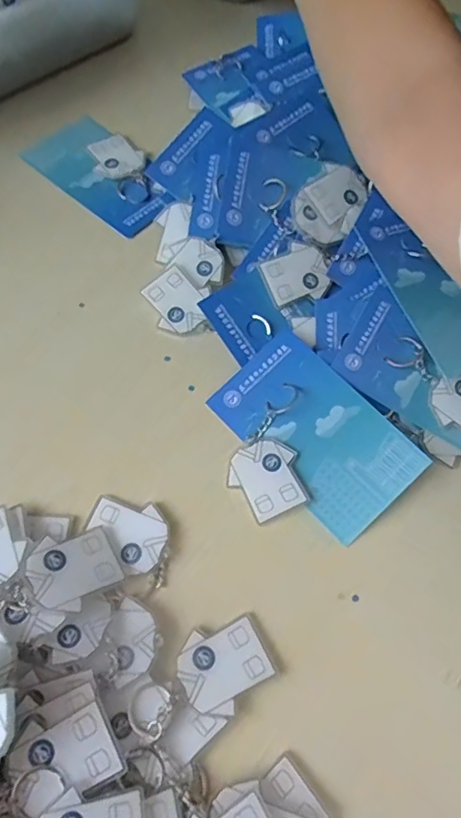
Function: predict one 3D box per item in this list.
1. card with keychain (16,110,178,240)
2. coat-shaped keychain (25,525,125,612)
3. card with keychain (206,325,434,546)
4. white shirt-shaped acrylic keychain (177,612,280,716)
[{"bbox_3d":[-0.108,-0.207,0.470,0.152,0.012,0.080,42,67,15],"label":"card with keychain"},{"bbox_3d":[-0.089,0.090,0.309,0.051,0.004,0.043,-22,63,-34],"label":"coat-shaped keychain"},{"bbox_3d":[0.048,0.021,0.358,0.136,0.022,0.105,41,67,14],"label":"card with keychain"},{"bbox_3d":[-0.002,0.142,0.302,0.050,0.008,0.042,-23,68,-16],"label":"white shirt-shaped acrylic keychain"}]

